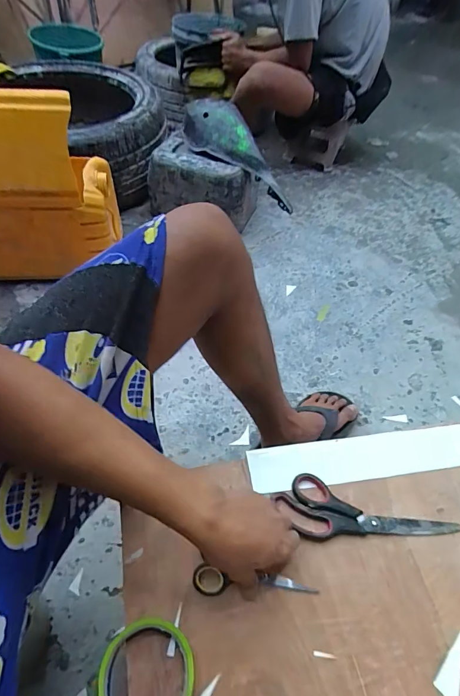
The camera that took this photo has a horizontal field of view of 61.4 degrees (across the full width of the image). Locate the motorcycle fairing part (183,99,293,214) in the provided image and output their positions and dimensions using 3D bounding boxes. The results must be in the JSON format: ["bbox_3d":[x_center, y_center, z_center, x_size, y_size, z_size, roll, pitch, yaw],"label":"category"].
[{"bbox_3d":[0.028,-0.561,1.123,0.435,0.134,0.089,43,58,-1],"label":"motorcycle fairing part"}]

